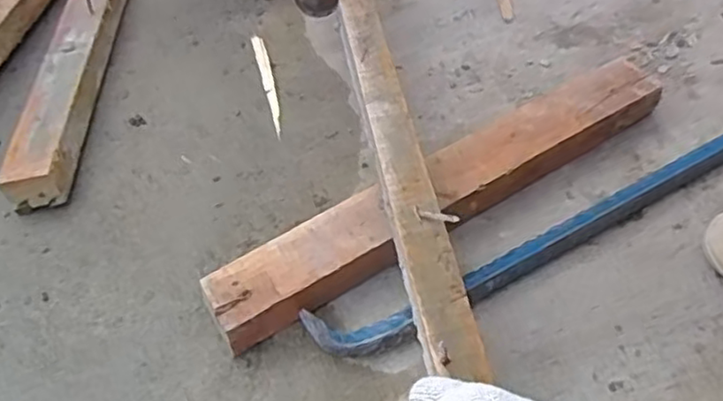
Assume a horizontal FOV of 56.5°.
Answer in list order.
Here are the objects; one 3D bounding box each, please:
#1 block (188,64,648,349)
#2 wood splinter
[{"bbox_3d":[0.086,-0.011,0.625,0.482,0.046,0.069,-29,54,-16],"label":"block"},{"bbox_3d":[-0.106,-0.137,0.771,0.014,0.009,0.170,-15,51,-6],"label":"wood splinter"}]

